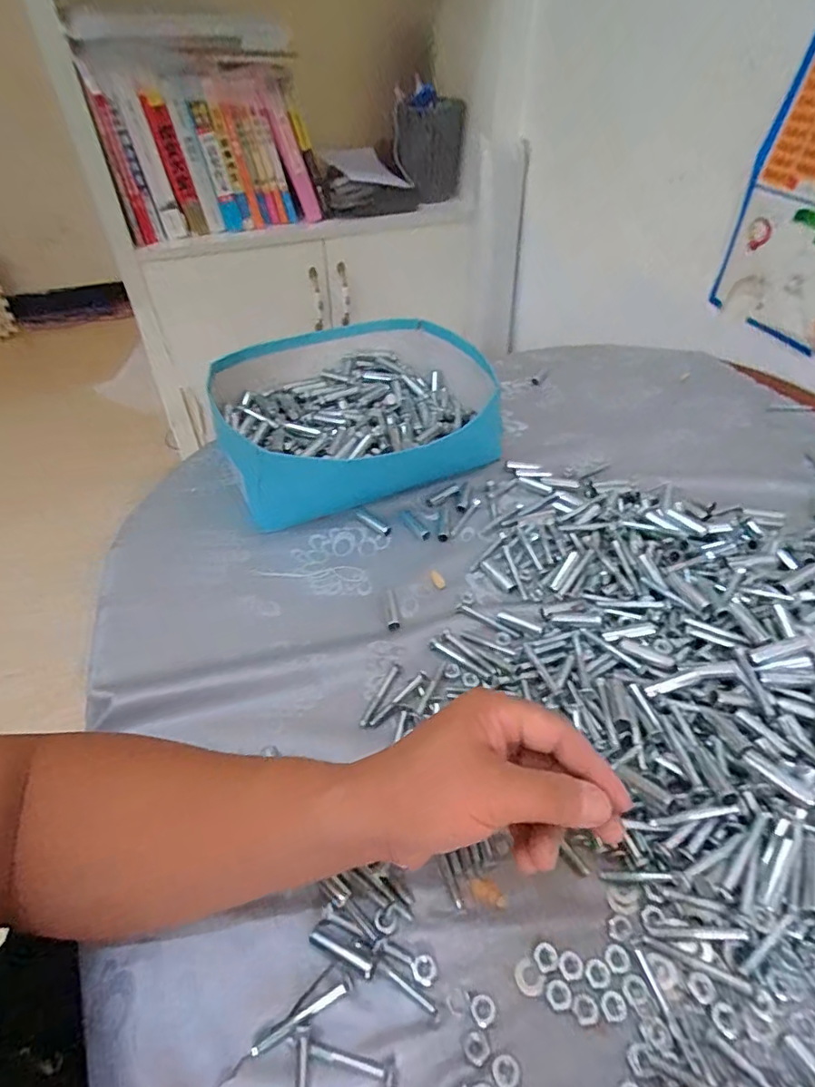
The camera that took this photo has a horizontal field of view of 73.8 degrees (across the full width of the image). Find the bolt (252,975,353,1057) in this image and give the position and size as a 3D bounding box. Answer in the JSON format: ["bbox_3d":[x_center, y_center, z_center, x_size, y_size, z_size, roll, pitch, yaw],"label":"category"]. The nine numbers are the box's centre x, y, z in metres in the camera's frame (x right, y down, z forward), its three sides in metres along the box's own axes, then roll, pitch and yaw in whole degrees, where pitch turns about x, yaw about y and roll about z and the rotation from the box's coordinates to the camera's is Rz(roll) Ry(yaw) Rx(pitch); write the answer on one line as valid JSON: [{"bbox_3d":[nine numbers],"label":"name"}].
[{"bbox_3d":[-0.054,0.245,0.281,0.055,0.004,0.005,-24,49,-20],"label":"bolt"}]

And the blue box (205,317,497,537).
[{"bbox_3d":[-0.044,-0.146,0.613,0.296,0.091,0.261,-14,46,-12],"label":"blue box"}]

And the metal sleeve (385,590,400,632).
[{"bbox_3d":[-0.014,0.056,0.468,0.009,0.006,0.045,-8,45,-6],"label":"metal sleeve"}]

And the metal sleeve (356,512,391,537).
[{"bbox_3d":[-0.035,-0.021,0.546,0.046,0.007,0.012,31,53,28],"label":"metal sleeve"}]

